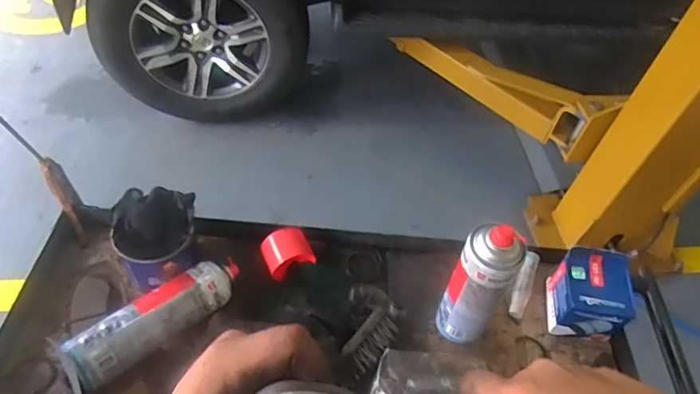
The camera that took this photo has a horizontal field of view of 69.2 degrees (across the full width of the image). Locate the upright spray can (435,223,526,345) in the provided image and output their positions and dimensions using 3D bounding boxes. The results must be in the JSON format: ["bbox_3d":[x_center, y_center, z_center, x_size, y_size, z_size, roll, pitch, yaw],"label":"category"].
[{"bbox_3d":[0.151,0.114,0.613,0.065,0.220,0.052,29,54,17],"label":"upright spray can"}]

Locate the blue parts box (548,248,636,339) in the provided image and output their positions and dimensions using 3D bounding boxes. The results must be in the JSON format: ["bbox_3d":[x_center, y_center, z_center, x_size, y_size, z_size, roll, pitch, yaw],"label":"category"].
[{"bbox_3d":[0.324,0.134,0.693,0.086,0.089,0.091,9,51,1],"label":"blue parts box"}]

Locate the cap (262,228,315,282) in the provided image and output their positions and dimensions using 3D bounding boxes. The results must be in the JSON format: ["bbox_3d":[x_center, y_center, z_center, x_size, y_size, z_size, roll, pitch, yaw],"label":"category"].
[{"bbox_3d":[-0.089,0.077,0.717,0.067,0.035,0.054,-19,56,-20],"label":"cap"}]

